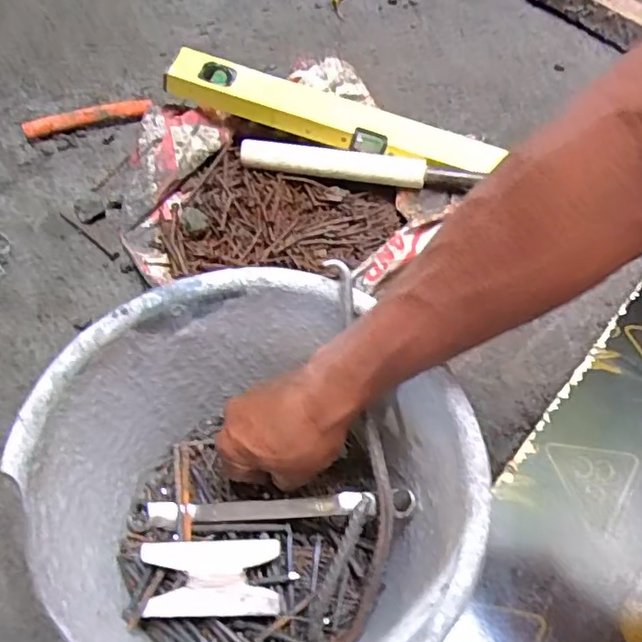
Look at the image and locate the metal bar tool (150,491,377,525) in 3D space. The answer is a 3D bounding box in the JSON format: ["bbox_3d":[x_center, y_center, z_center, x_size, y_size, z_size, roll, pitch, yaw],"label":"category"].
[{"bbox_3d":[-0.049,0.145,0.471,0.187,0.017,0.017,-9,54,19],"label":"metal bar tool"}]

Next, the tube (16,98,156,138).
[{"bbox_3d":[-0.298,-0.262,0.780,0.158,0.026,0.023,-17,59,-14],"label":"tube"}]

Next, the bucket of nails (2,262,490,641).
[{"bbox_3d":[-0.044,0.125,0.420,0.248,0.174,0.259,2,57,-3],"label":"bucket of nails"}]

